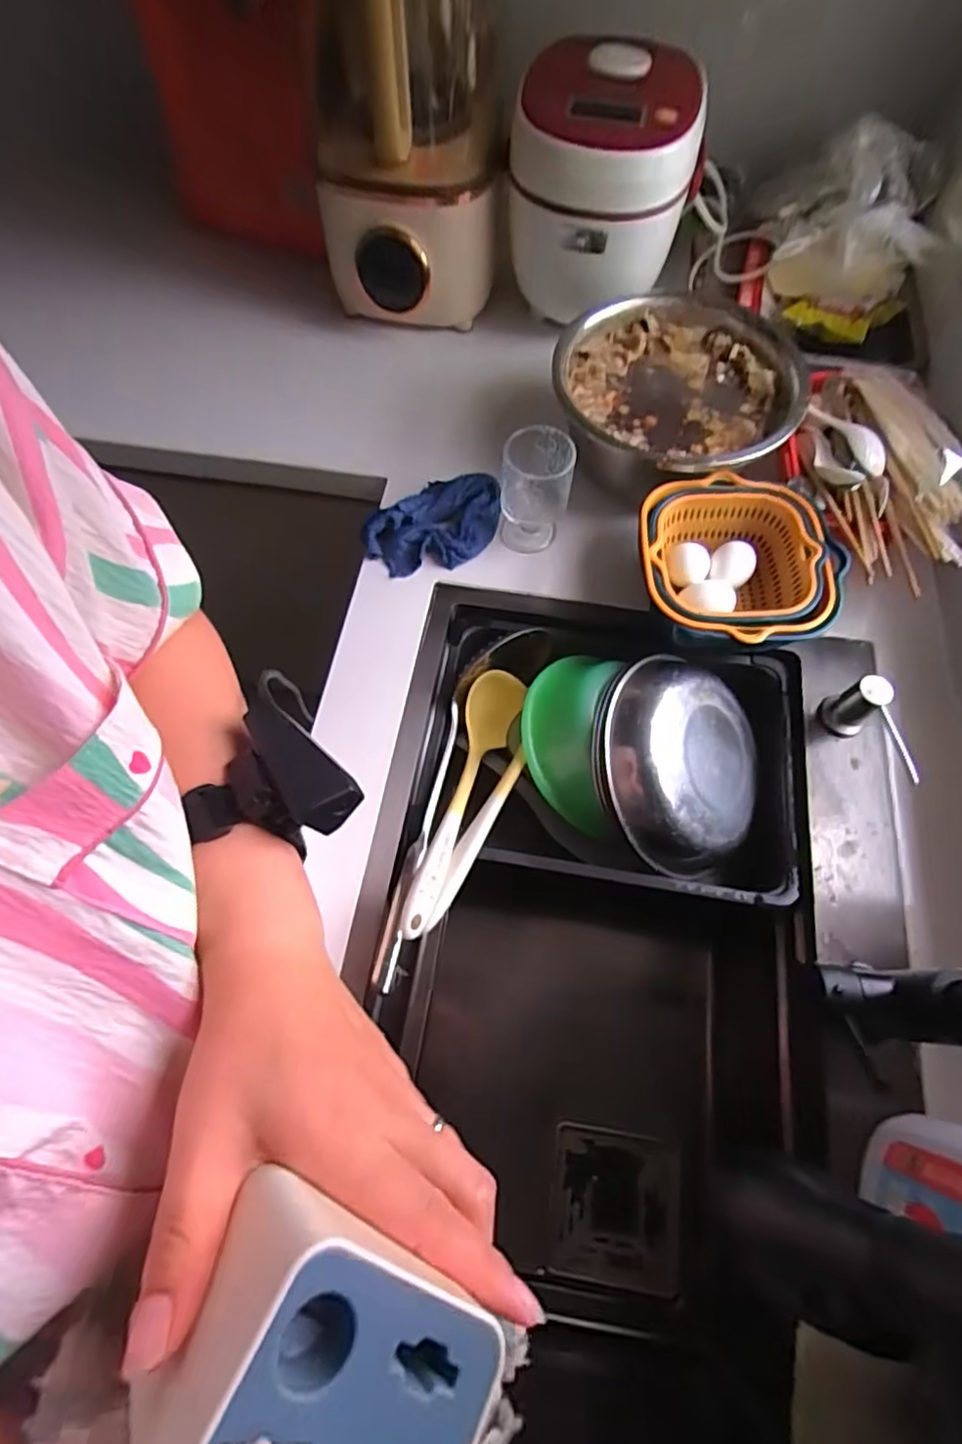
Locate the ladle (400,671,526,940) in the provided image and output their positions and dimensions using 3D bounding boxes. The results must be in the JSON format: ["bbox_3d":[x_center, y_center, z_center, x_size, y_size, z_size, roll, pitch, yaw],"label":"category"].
[{"bbox_3d":[-0.013,0.064,0.579,0.053,0.063,0.305,14,43,6],"label":"ladle"}]

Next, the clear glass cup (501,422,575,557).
[{"bbox_3d":[0.055,-0.236,0.630,0.067,0.118,0.058,5,66,2],"label":"clear glass cup"}]

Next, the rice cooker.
[{"bbox_3d":[0.139,-0.600,0.714,0.185,0.222,0.201,21,67,9],"label":"rice cooker"}]

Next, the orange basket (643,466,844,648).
[{"bbox_3d":[0.241,-0.140,0.594,0.182,0.081,0.177,6,66,2],"label":"orange basket"}]

